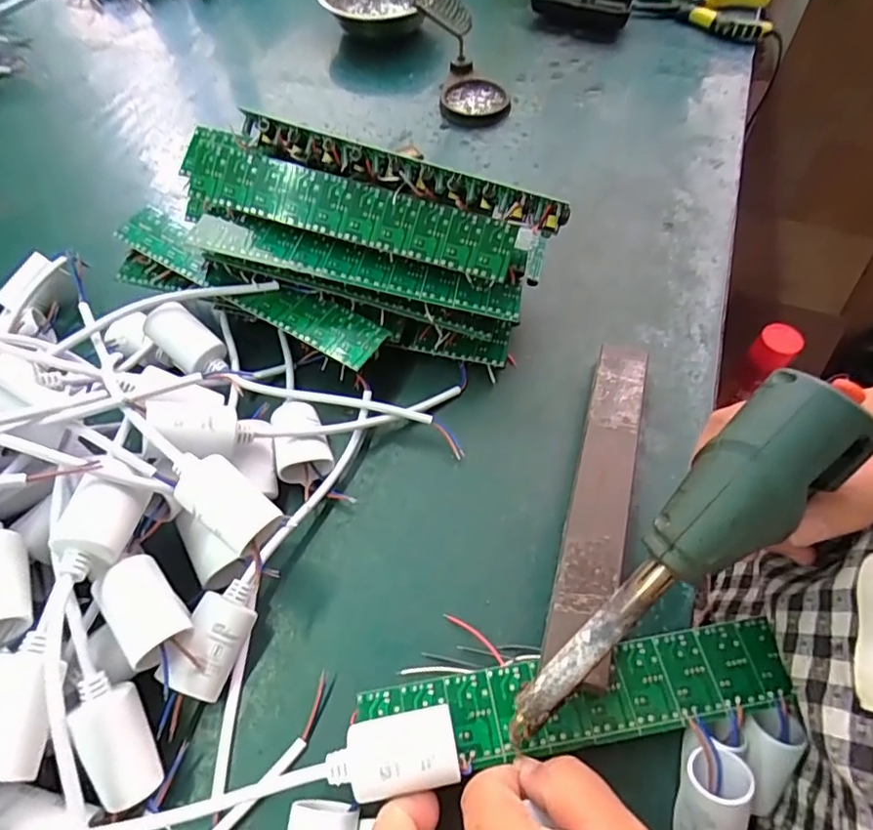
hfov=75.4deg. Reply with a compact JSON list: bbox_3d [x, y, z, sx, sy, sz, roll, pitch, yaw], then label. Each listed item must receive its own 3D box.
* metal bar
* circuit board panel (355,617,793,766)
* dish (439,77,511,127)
[{"bbox_3d":[0.093,0.041,0.319,0.032,0.018,0.205,11,55,13],"label":"metal bar"},{"bbox_3d":[0.064,0.129,0.263,0.195,0.004,0.041,-6,58,-2],"label":"circuit board panel"},{"bbox_3d":[0.036,-0.294,0.530,0.064,0.014,0.060,1,58,-1],"label":"dish"}]

